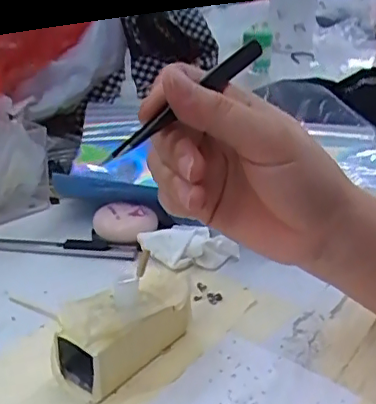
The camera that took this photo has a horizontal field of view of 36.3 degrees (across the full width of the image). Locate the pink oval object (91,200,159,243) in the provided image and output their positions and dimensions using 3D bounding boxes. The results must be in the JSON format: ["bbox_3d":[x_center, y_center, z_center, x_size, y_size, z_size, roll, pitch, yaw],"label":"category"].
[{"bbox_3d":[-0.048,0.017,0.442,0.047,0.025,0.036,-1,26,-7],"label":"pink oval object"}]

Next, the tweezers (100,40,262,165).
[{"bbox_3d":[0.004,-0.053,0.275,0.010,0.007,0.143,17,40,28],"label":"tweezers"}]

